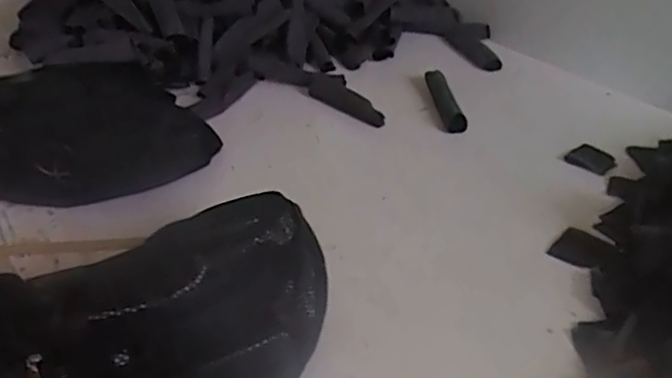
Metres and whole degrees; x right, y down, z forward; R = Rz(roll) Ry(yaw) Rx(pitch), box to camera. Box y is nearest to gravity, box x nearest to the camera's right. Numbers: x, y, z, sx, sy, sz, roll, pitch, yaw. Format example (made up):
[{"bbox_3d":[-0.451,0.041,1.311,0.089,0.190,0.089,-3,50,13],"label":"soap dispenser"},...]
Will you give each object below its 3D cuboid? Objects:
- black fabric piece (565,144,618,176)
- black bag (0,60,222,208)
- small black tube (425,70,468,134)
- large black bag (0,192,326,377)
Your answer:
[{"bbox_3d":[0.312,-0.035,0.752,0.046,0.007,0.053,-27,42,-32],"label":"black fabric piece"},{"bbox_3d":[-0.358,-0.091,0.836,0.302,0.064,0.424,-26,41,-31],"label":"black bag"},{"bbox_3d":[0.154,-0.130,0.875,0.029,0.025,0.155,-4,34,-3],"label":"small black tube"},{"bbox_3d":[-0.129,0.100,0.463,0.264,0.124,0.134,-23,39,-28],"label":"large black bag"}]

